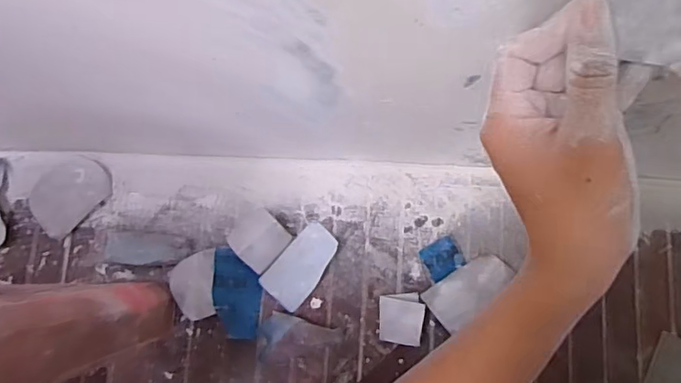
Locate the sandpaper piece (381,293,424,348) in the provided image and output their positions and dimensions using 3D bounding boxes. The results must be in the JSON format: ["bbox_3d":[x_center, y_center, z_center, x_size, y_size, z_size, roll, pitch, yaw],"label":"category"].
[{"bbox_3d":[0.070,0.147,0.620,0.049,0.014,0.055,5,78,2],"label":"sandpaper piece"}]

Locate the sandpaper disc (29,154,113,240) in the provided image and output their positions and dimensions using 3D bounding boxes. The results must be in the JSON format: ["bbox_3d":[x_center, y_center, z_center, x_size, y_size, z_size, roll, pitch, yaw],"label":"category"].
[{"bbox_3d":[-0.335,-0.002,0.650,0.084,0.020,0.096,42,81,9],"label":"sandpaper disc"}]

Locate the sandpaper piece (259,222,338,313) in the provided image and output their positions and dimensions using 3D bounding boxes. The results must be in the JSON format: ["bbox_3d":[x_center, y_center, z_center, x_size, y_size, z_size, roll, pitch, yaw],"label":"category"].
[{"bbox_3d":[-0.046,0.088,0.638,0.056,0.014,0.100,40,81,8],"label":"sandpaper piece"}]

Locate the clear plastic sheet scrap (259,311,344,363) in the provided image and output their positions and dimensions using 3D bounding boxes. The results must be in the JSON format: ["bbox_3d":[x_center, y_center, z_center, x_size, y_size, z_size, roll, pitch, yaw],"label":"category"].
[{"bbox_3d":[-0.048,0.166,0.616,0.096,0.021,0.052,-7,81,15],"label":"clear plastic sheet scrap"}]

